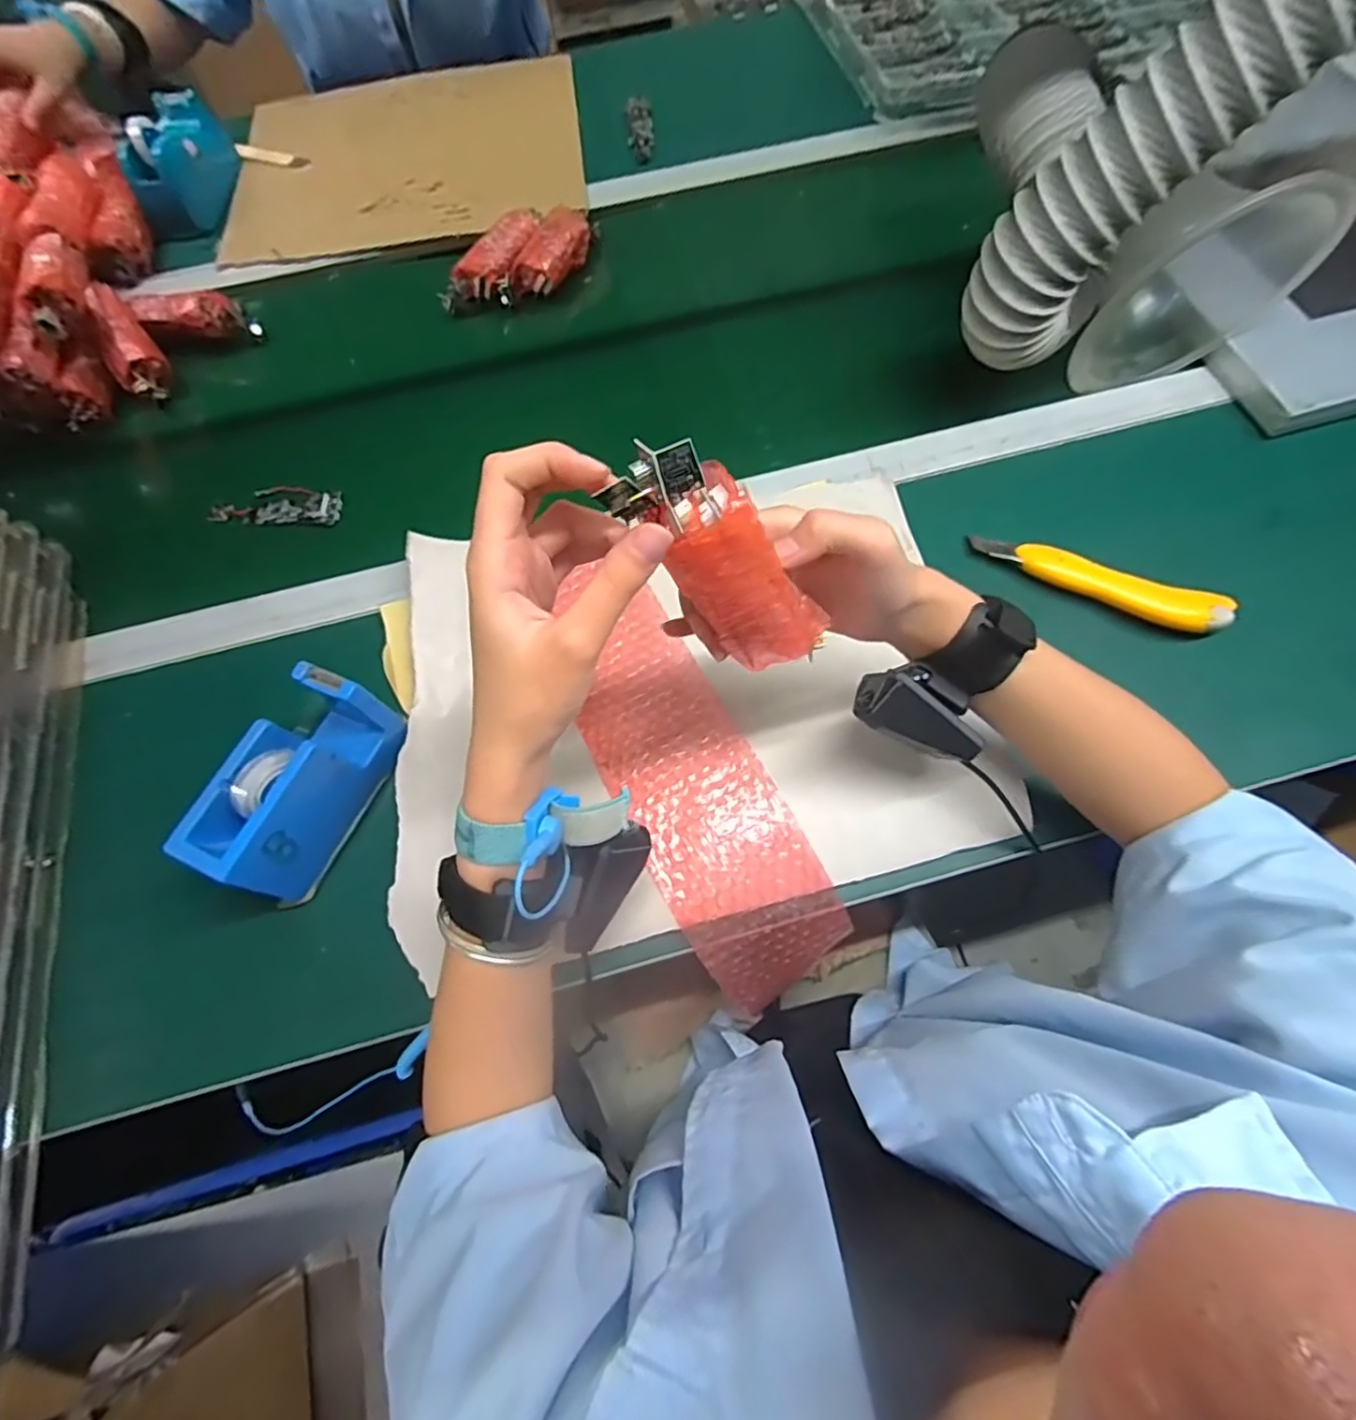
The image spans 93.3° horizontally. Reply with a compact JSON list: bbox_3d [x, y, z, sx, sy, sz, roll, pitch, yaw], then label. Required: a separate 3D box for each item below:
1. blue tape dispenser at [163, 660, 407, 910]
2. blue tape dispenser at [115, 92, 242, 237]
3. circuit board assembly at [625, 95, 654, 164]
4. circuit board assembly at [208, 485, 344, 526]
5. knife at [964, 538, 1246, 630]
[{"bbox_3d":[-0.232,0.046,0.401,0.055,0.079,0.127,25,71,12],"label":"blue tape dispenser"},{"bbox_3d":[-0.533,-0.587,0.680,0.067,0.063,0.148,-5,68,0],"label":"blue tape dispenser"},{"bbox_3d":[-0.043,-0.665,0.731,0.031,0.016,0.103,-4,68,1],"label":"circuit board assembly"},{"bbox_3d":[-0.338,-0.172,0.539,0.110,0.010,0.038,0,68,2],"label":"circuit board assembly"},{"bbox_3d":[0.294,-0.092,0.451,0.167,0.021,0.024,26,71,12],"label":"knife"}]

